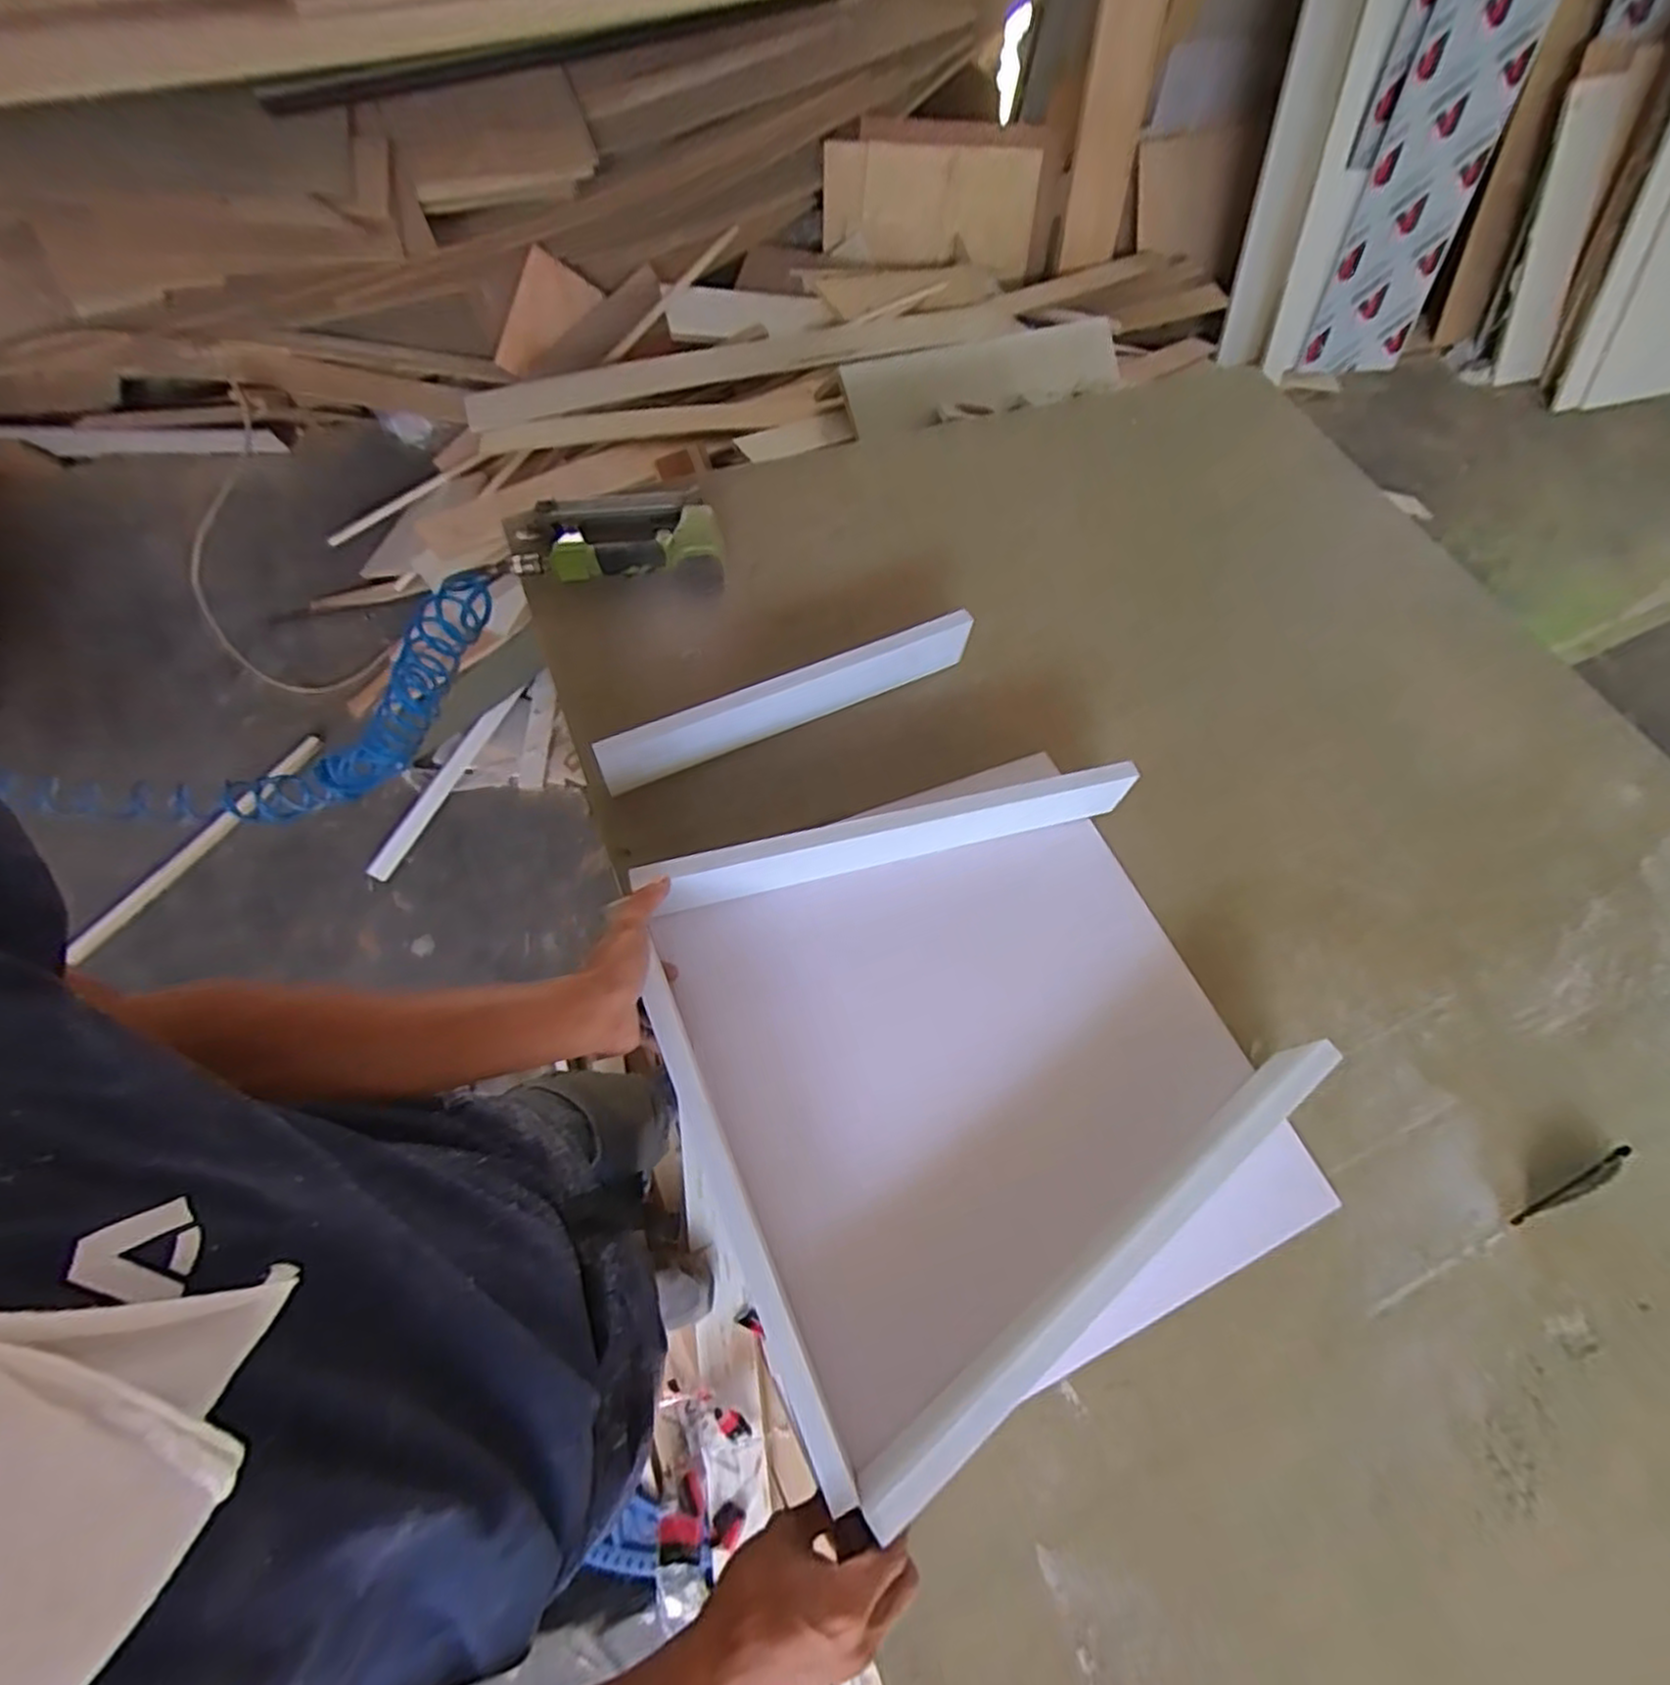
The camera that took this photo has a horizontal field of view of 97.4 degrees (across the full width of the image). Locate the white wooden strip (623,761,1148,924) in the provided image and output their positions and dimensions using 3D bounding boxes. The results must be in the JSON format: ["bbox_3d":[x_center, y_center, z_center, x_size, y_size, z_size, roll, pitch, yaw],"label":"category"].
[{"bbox_3d":[0.059,-0.005,0.700,0.470,0.073,0.027,-13,63,-10],"label":"white wooden strip"}]

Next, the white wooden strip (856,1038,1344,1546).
[{"bbox_3d":[0.215,0.309,0.557,0.484,0.082,0.029,-31,68,-21],"label":"white wooden strip"}]

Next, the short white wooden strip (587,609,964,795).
[{"bbox_3d":[-0.045,-0.153,0.790,0.423,0.081,0.022,-23,67,-16],"label":"short white wooden strip"}]

